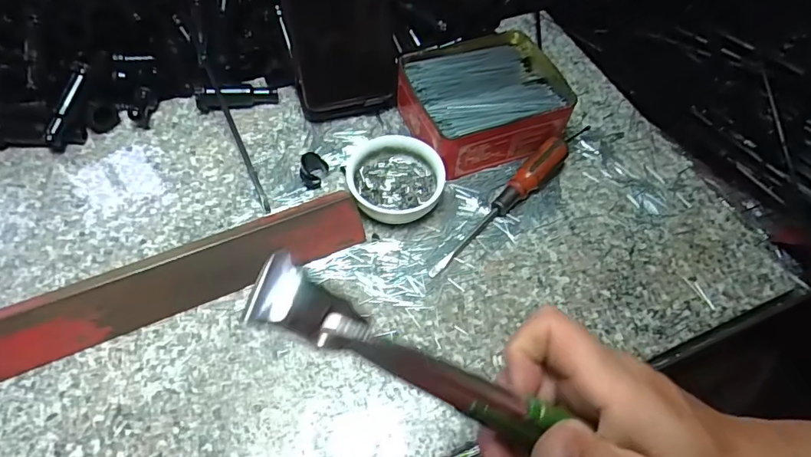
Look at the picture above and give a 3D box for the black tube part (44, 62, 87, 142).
[{"bbox_3d":[-0.261,-0.097,0.386,0.008,0.007,0.065,18,81,7],"label":"black tube part"}]

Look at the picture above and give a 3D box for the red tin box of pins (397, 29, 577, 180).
[{"bbox_3d":[0.063,-0.104,0.415,0.126,0.043,0.109,-16,60,-13],"label":"red tin box of pins"}]

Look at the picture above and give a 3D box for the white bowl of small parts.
[{"bbox_3d":[-0.007,-0.037,0.383,0.070,0.028,0.068,2,57,-3],"label":"white bowl of small parts"}]

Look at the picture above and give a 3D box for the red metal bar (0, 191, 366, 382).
[{"bbox_3d":[-0.150,0.035,0.327,0.255,0.033,0.030,-22,61,-17],"label":"red metal bar"}]

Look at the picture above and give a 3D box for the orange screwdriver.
[{"bbox_3d":[0.071,-0.020,0.379,0.149,0.026,0.019,-38,67,-24],"label":"orange screwdriver"}]

